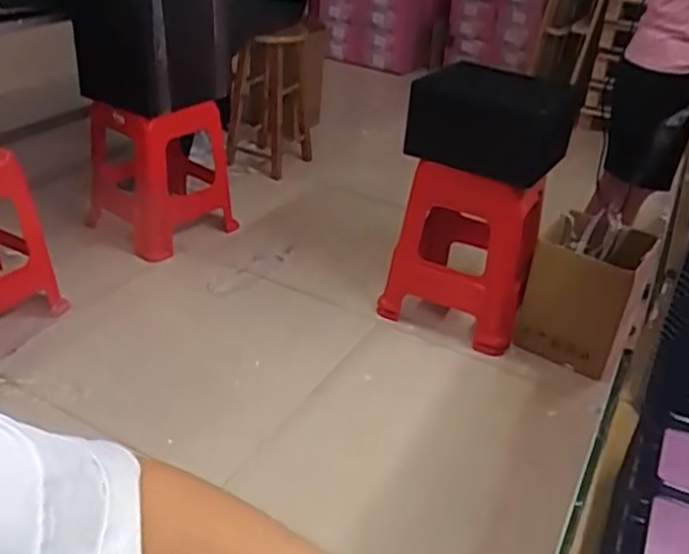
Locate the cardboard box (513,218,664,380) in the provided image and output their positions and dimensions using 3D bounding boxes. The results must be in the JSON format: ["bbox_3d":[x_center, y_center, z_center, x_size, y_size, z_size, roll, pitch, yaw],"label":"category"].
[{"bbox_3d":[0.617,0.033,1.824,0.273,0.334,0.262,16,33,18],"label":"cardboard box"}]

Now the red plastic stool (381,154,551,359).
[{"bbox_3d":[0.334,-0.109,1.906,0.366,0.454,0.352,16,33,18],"label":"red plastic stool"}]

